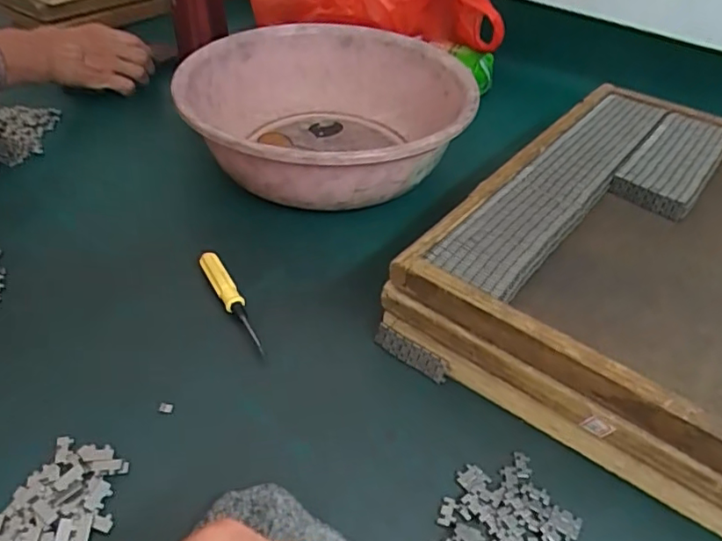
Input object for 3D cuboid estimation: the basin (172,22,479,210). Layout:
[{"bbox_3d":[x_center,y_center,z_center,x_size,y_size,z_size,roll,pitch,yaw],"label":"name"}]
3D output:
[{"bbox_3d":[-0.033,-0.159,0.610,0.287,0.103,0.289,2,40,-2],"label":"basin"}]

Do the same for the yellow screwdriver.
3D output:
[{"bbox_3d":[-0.104,0.025,0.461,0.015,0.020,0.113,-19,46,-25],"label":"yellow screwdriver"}]

